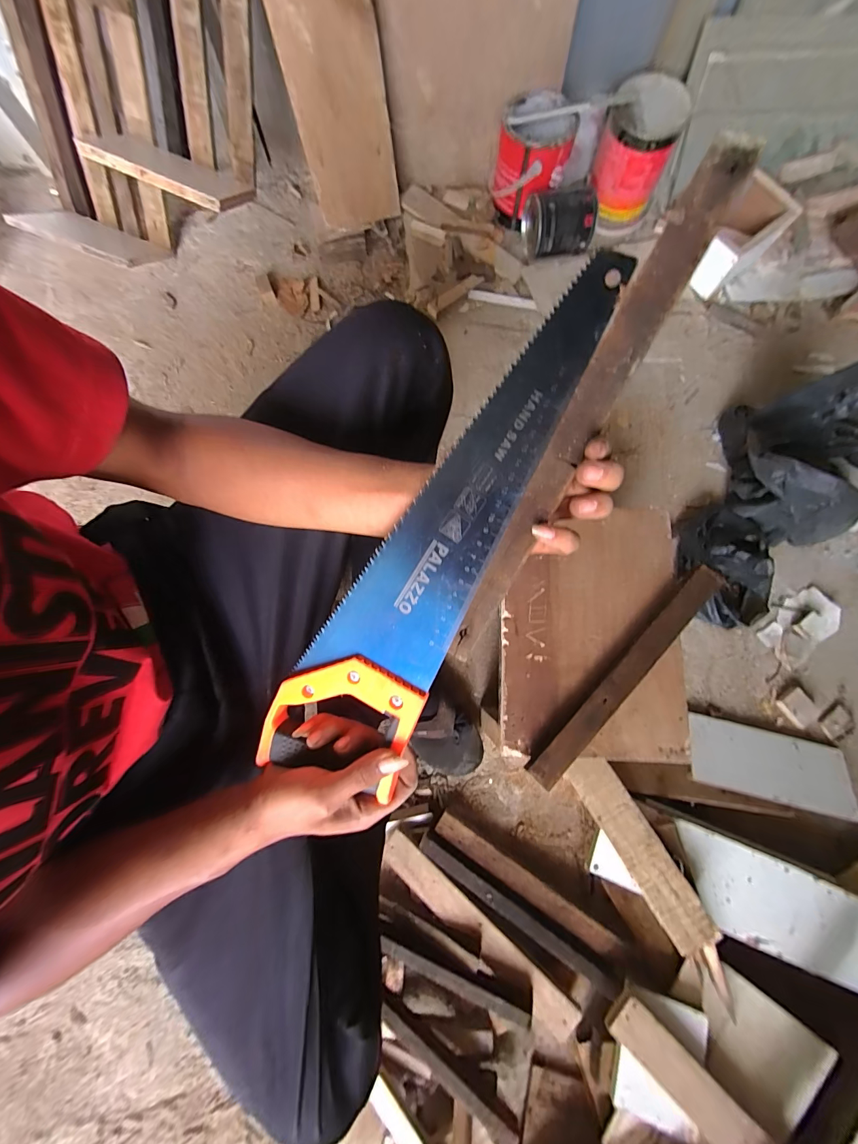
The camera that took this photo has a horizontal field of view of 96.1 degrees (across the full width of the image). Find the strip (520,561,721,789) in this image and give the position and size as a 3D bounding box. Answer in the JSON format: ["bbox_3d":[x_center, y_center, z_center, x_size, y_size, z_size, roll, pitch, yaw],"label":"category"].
[{"bbox_3d":[0.235,0.117,0.458,0.034,0.012,0.325,44,81,8],"label":"strip"}]

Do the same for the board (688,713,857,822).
[{"bbox_3d":[0.554,0.315,0.626,0.253,0.010,0.107,12,67,3],"label":"board"}]

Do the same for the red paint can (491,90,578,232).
[{"bbox_3d":[0.212,-0.853,0.805,0.142,0.150,0.143,0,78,0],"label":"red paint can"}]

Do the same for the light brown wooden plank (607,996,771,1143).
[{"bbox_3d":[0.374,0.690,0.470,0.340,0.015,0.050,41,74,13],"label":"light brown wooden plank"}]

